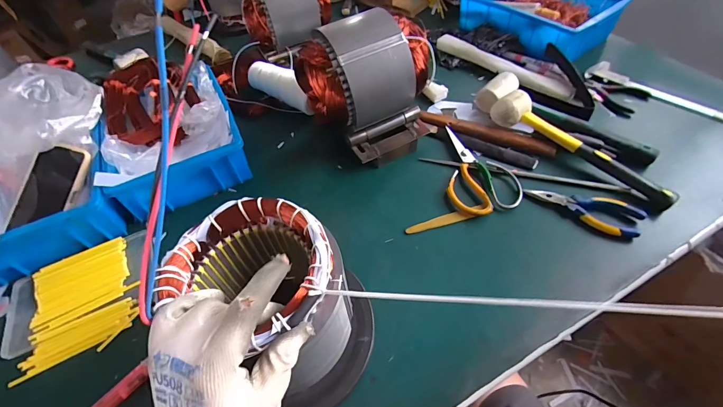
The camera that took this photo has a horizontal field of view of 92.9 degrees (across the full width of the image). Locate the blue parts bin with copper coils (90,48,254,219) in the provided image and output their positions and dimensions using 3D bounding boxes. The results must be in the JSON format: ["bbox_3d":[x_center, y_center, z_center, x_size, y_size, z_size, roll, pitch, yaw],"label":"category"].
[{"bbox_3d":[-0.320,-0.129,0.595,0.199,0.108,0.278,-20,54,-10],"label":"blue parts bin with copper coils"}]

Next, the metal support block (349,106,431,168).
[{"bbox_3d":[0.055,-0.109,0.579,0.141,0.050,0.054,-26,55,-14],"label":"metal support block"}]

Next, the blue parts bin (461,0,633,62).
[{"bbox_3d":[0.393,-0.429,0.754,0.203,0.085,0.280,-36,57,-20],"label":"blue parts bin"}]

